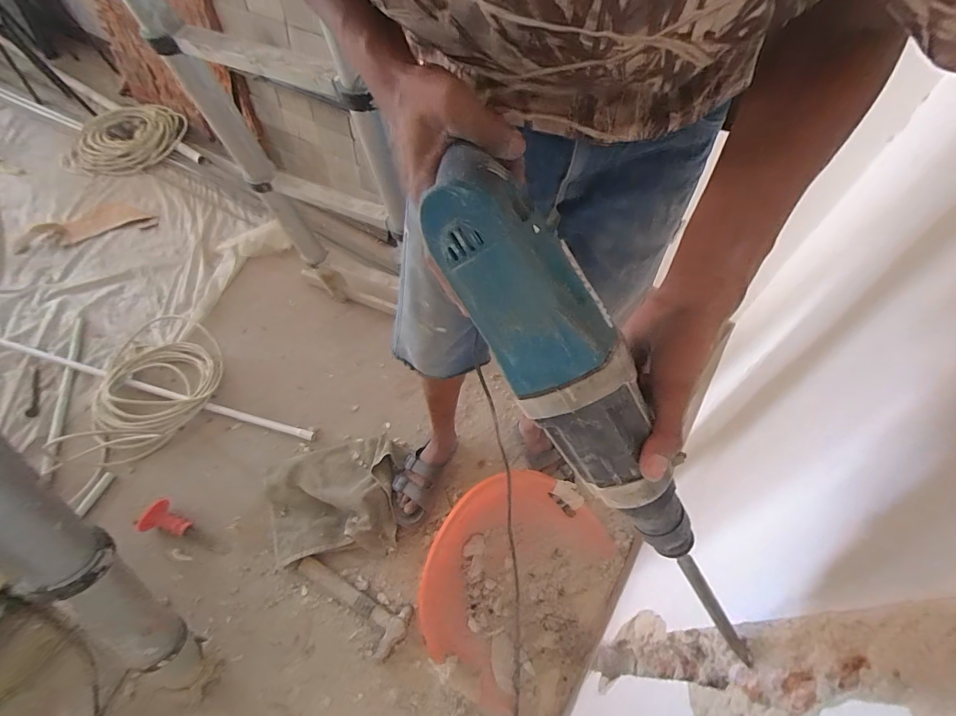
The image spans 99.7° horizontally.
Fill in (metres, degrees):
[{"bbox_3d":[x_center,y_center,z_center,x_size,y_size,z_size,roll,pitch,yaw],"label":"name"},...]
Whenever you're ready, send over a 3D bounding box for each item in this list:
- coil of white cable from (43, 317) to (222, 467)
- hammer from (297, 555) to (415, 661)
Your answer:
[{"bbox_3d":[-0.929,0.060,1.151,0.335,0.082,0.482,1,54,-1],"label":"coil of white cable"},{"bbox_3d":[-0.281,0.527,0.874,0.269,0.026,0.090,23,57,14],"label":"hammer"}]

